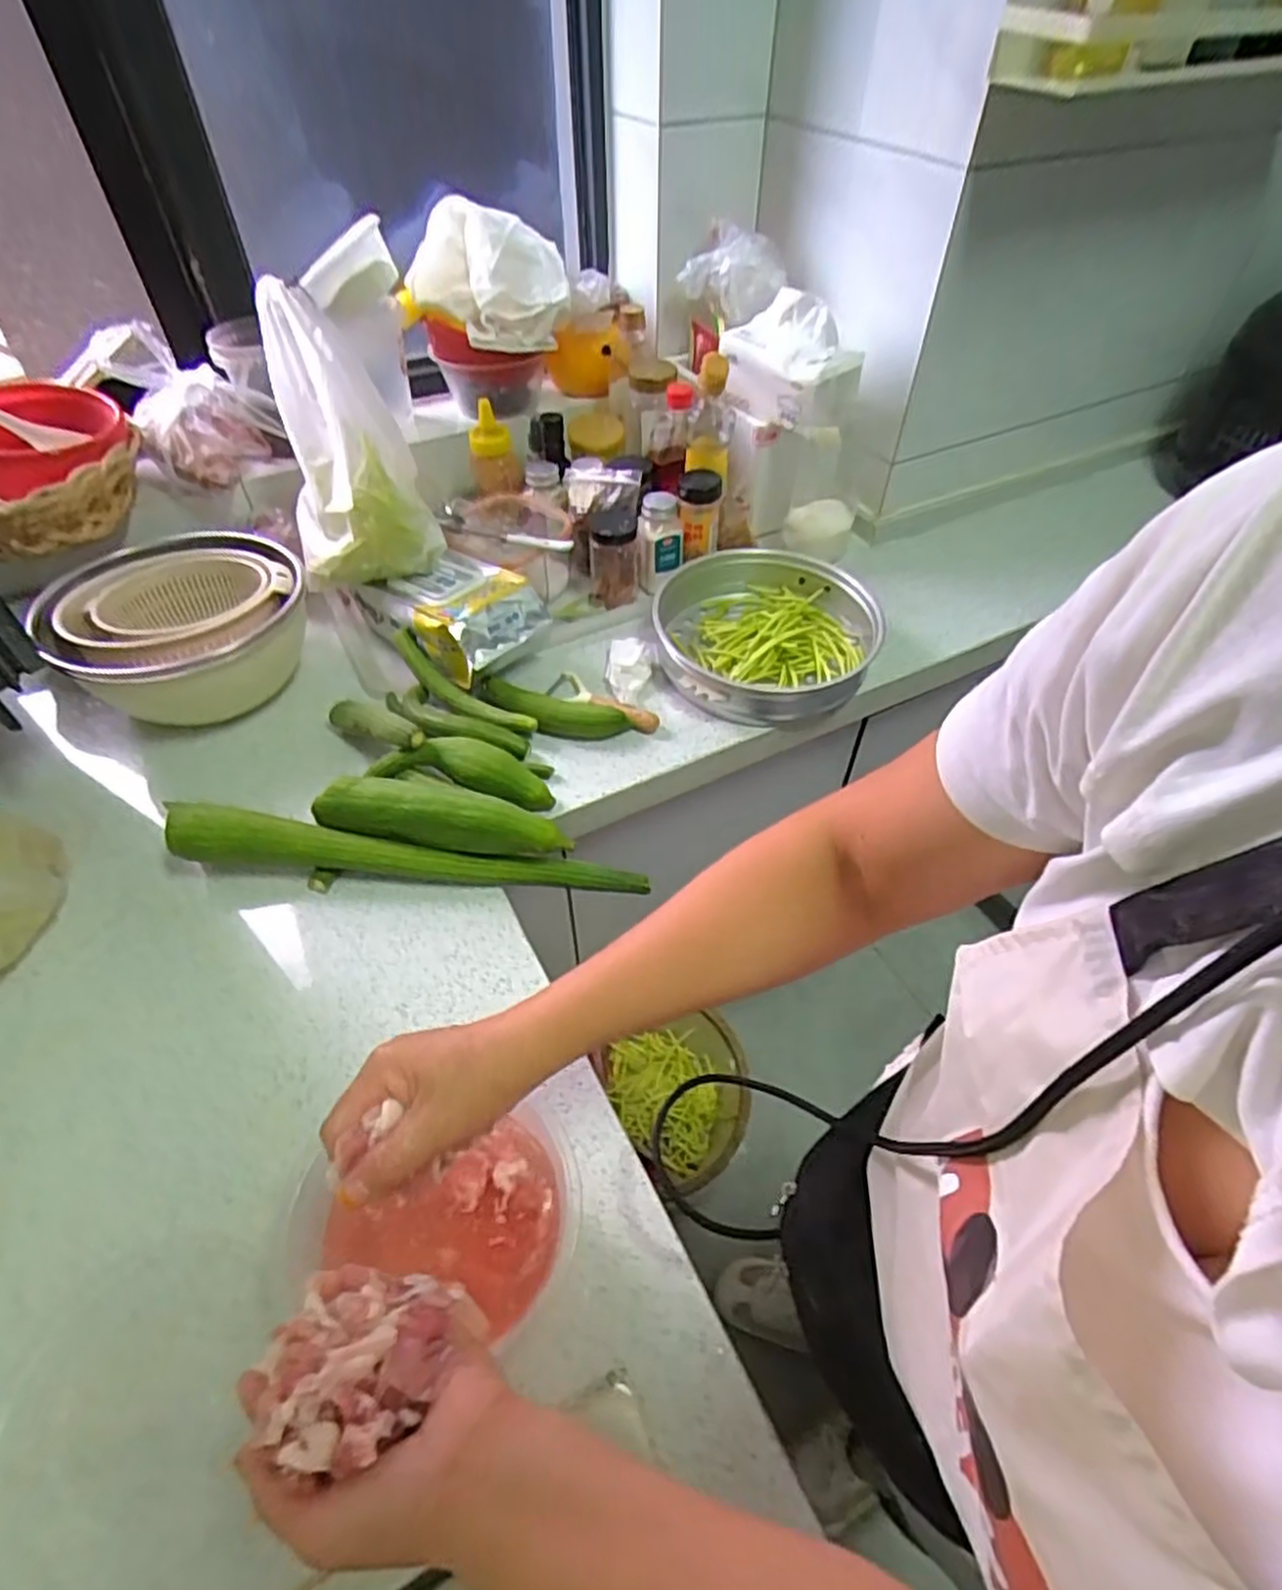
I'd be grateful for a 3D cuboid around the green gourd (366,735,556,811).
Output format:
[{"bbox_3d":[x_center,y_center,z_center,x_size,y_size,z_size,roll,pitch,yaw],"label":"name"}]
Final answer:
[{"bbox_3d":[-0.173,-0.021,0.735,0.177,0.053,0.055,8,51,6],"label":"green gourd"}]

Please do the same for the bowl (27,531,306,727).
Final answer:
[{"bbox_3d":[-0.474,-0.165,0.804,0.233,0.130,0.192,-35,59,-26],"label":"bowl"}]

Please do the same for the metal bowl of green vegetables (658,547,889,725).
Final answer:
[{"bbox_3d":[0.145,-0.188,0.864,0.246,0.061,0.247,0,51,-1],"label":"metal bowl of green vegetables"}]

